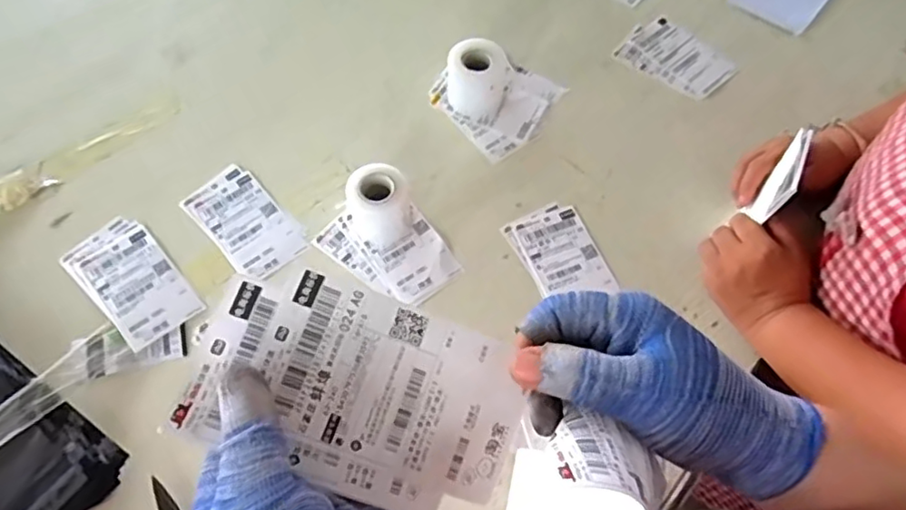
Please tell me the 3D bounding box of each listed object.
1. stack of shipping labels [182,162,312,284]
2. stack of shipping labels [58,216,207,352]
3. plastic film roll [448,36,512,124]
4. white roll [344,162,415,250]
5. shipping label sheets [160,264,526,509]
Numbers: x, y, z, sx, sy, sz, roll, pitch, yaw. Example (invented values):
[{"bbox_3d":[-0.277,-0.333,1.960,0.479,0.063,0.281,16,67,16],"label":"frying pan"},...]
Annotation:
[{"bbox_3d":[-0.234,-0.038,0.680,0.082,0.013,0.145,-41,69,-19],"label":"stack of shipping labels"},{"bbox_3d":[-0.341,0.026,0.643,0.082,0.008,0.156,-41,69,-19],"label":"stack of shipping labels"},{"bbox_3d":[0.031,-0.221,0.746,0.075,0.076,0.079,12,65,3],"label":"plastic film roll"},{"bbox_3d":[-0.078,-0.056,0.650,0.061,0.072,0.061,0,62,0],"label":"white roll"},{"bbox_3d":[-0.041,0.063,0.284,0.149,0.008,0.090,22,72,-8],"label":"shipping label sheets"}]

